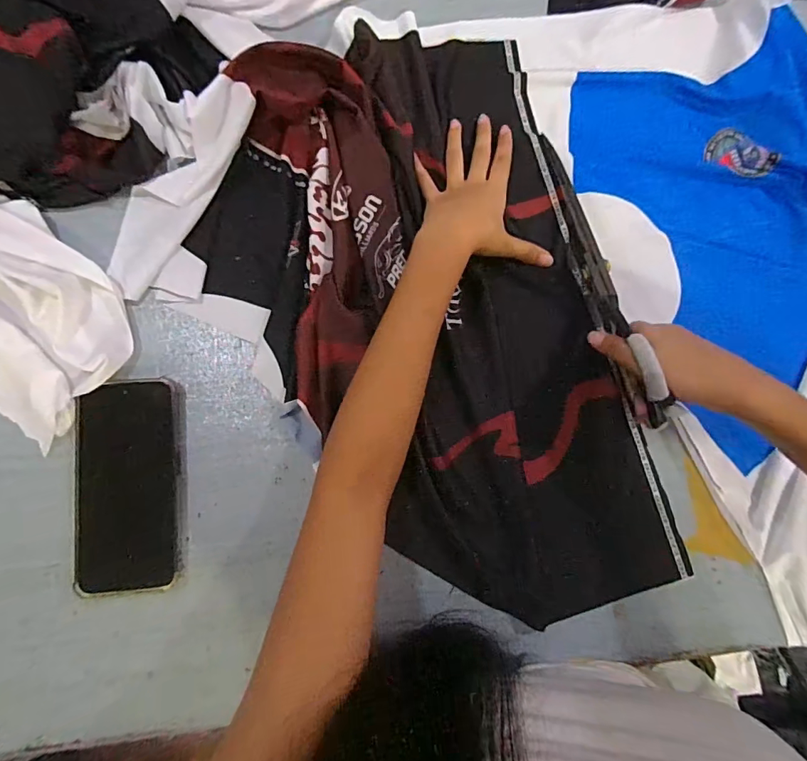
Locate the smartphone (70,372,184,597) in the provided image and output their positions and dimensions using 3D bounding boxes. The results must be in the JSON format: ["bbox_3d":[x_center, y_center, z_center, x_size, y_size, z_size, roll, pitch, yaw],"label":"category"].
[{"bbox_3d":[-0.229,0.087,0.368,0.080,0.009,0.169,-4,83,-4],"label":"smartphone"}]

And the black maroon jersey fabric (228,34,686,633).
[{"bbox_3d":[0.052,-0.054,0.406,0.291,0.048,0.545,-23,87,-6],"label":"black maroon jersey fabric"}]

